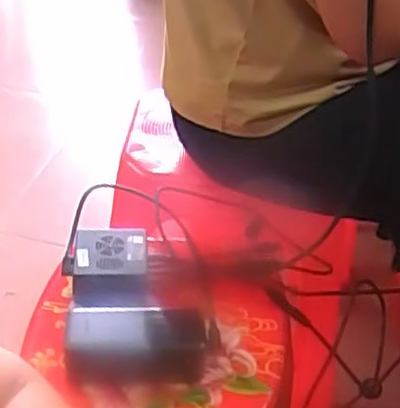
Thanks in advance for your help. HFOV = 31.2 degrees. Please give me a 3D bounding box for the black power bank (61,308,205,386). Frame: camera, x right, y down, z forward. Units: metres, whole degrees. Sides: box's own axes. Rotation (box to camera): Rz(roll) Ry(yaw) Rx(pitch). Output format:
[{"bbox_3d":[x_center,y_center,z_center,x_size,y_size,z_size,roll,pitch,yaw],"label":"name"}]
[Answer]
[{"bbox_3d":[-0.062,0.129,0.678,0.135,0.044,0.060,5,37,3],"label":"black power bank"}]

